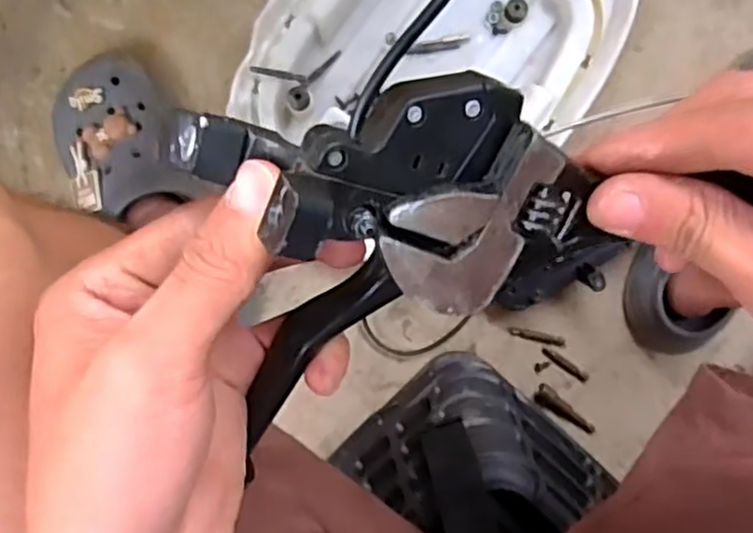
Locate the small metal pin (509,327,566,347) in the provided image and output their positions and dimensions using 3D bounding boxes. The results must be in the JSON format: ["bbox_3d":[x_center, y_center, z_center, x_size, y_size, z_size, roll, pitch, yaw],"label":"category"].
[{"bbox_3d":[0.146,0.064,0.662,0.053,0.004,0.008,14,92,0],"label":"small metal pin"}]

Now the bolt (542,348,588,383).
[{"bbox_3d":[0.172,0.090,0.663,0.048,0.004,0.009,33,92,0],"label":"bolt"}]

